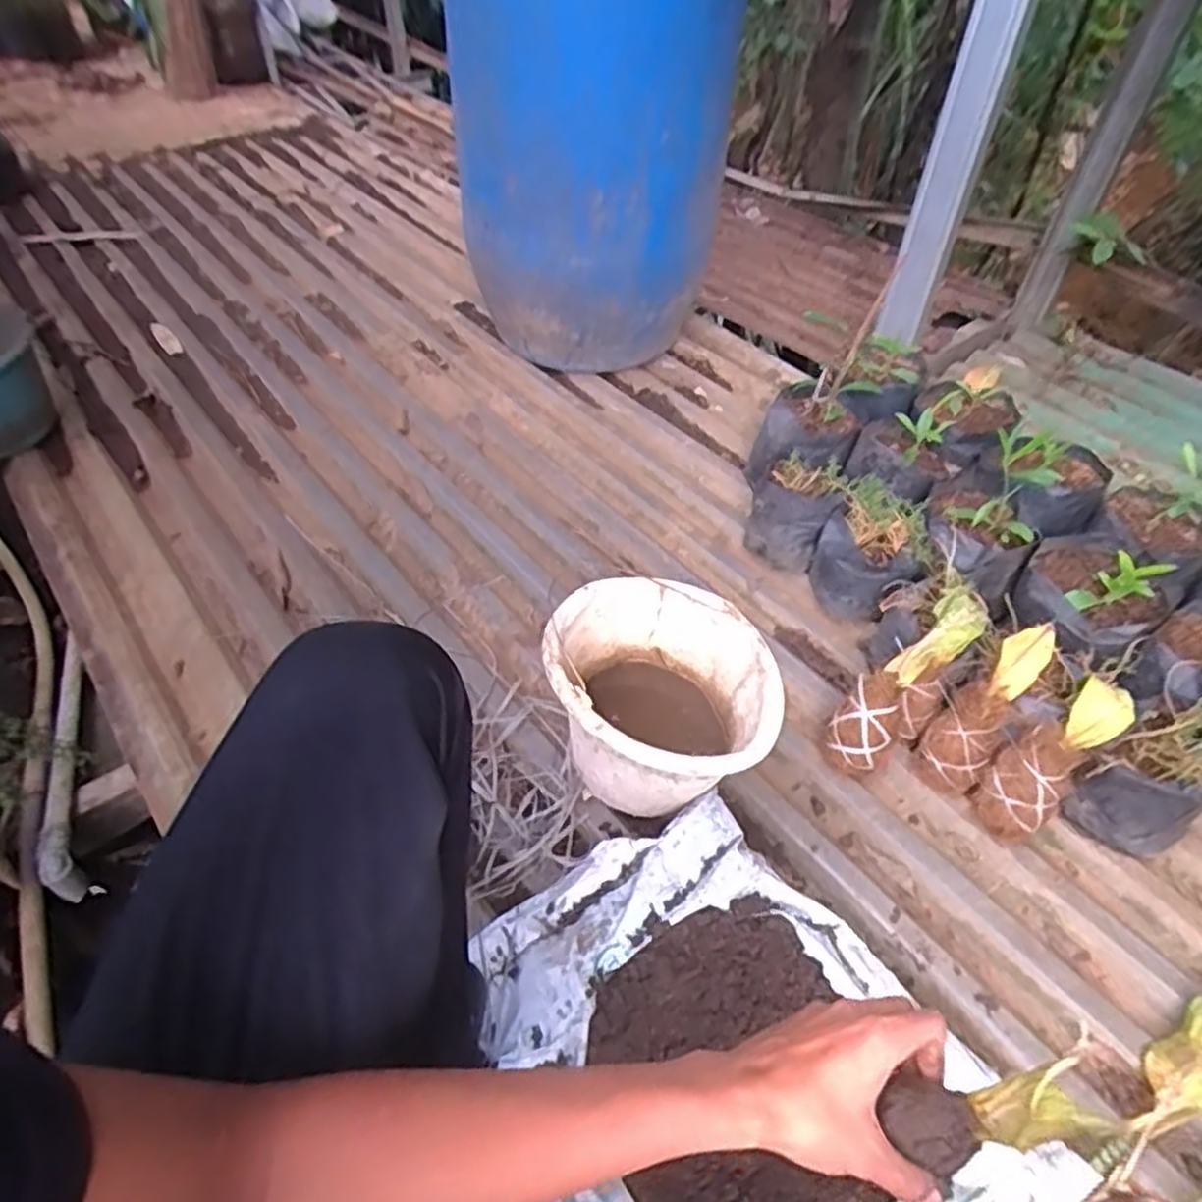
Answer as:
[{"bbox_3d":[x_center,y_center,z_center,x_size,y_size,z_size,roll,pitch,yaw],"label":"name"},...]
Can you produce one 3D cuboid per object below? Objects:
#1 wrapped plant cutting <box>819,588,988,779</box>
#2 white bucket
[{"bbox_3d":[0.344,0.093,0.866,0.245,0.066,0.068,-51,57,8],"label":"wrapped plant cutting"},{"bbox_3d":[0.060,0.110,0.829,0.222,0.182,0.233,1,50,-1],"label":"white bucket"}]

